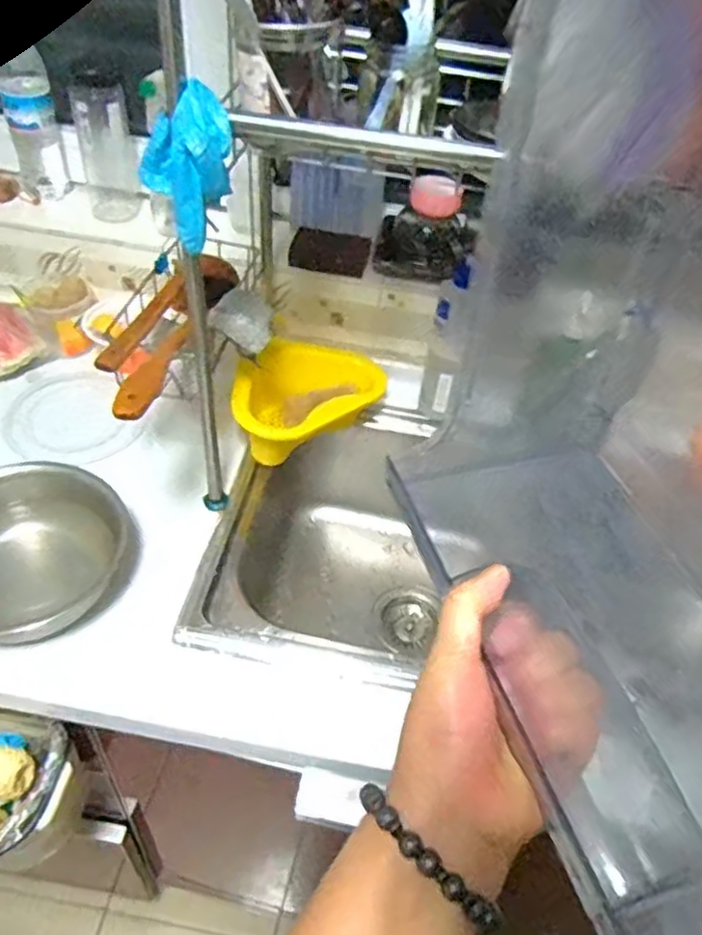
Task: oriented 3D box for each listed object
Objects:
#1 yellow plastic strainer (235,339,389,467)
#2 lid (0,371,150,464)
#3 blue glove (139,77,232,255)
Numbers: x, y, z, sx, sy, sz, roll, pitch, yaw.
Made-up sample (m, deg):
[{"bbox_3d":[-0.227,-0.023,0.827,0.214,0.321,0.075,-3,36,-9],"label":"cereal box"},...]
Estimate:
[{"bbox_3d":[-0.074,-0.098,0.907,0.221,0.086,0.144,-32,57,-31],"label":"yellow plastic strainer"},{"bbox_3d":[-0.371,-0.066,0.910,0.155,0.014,0.167,3,46,-3],"label":"lid"},{"bbox_3d":[-0.126,-0.239,0.531,0.048,0.102,0.078,-25,54,-27],"label":"blue glove"}]

